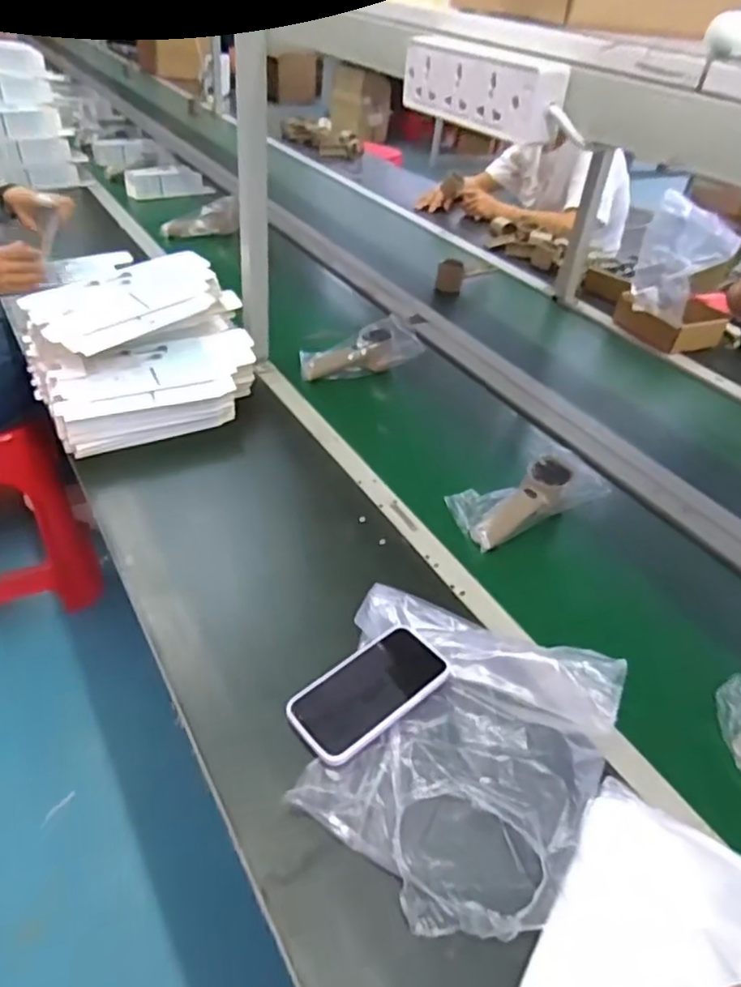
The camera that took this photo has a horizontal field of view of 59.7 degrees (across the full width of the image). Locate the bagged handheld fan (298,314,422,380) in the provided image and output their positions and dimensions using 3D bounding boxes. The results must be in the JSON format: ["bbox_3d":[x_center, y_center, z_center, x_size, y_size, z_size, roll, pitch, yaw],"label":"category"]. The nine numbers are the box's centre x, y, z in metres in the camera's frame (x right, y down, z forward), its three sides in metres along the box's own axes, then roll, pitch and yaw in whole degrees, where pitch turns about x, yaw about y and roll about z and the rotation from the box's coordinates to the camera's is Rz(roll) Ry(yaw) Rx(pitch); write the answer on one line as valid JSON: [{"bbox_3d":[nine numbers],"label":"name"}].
[{"bbox_3d":[-0.021,-0.240,1.070,0.187,0.089,0.103,-8,41,-18],"label":"bagged handheld fan"}]

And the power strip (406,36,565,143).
[{"bbox_3d":[0.084,-0.317,0.505,0.029,0.054,0.159,-17,45,-28],"label":"power strip"}]

